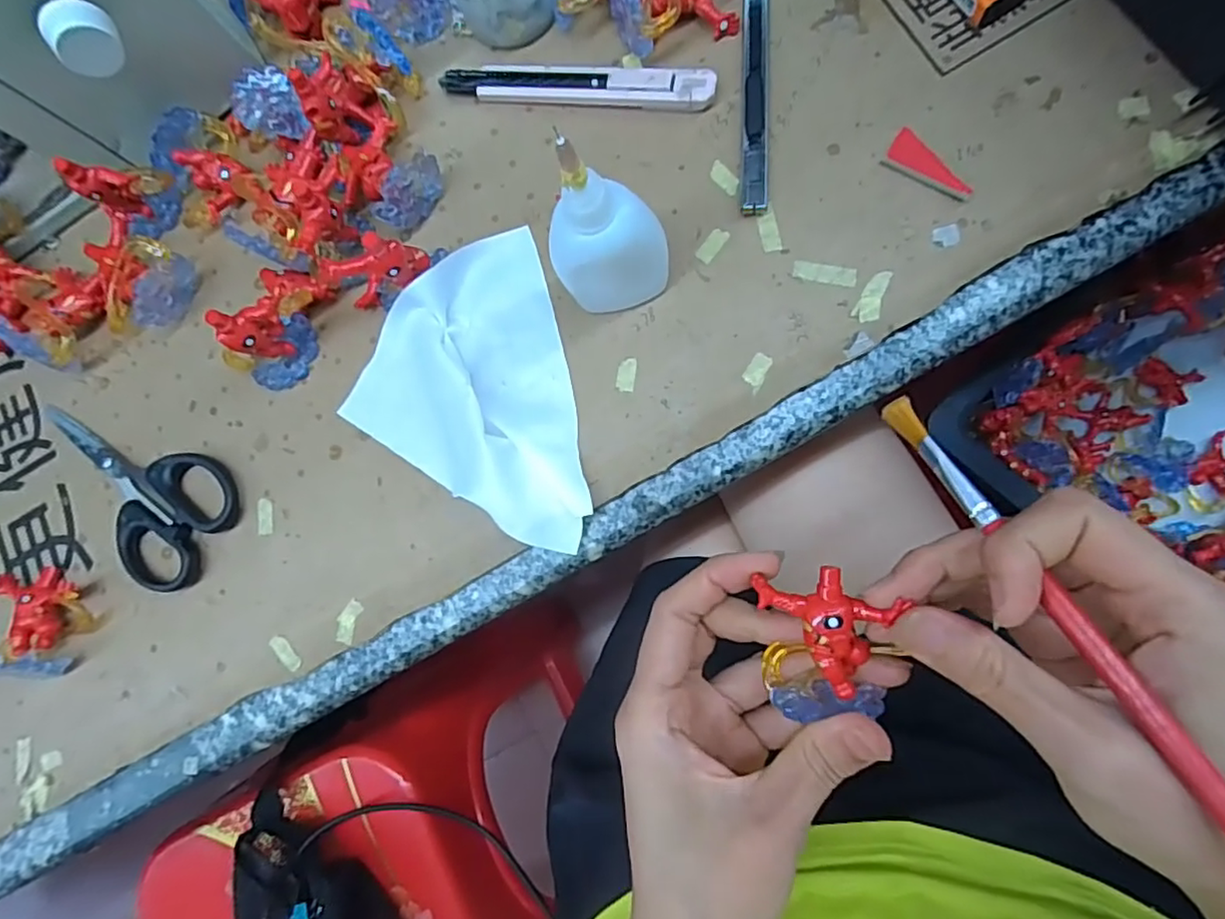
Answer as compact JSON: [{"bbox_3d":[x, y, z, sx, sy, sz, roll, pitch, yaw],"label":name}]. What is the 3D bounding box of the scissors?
[{"bbox_3d":[-0.241,0.019,0.303,0.119,0.011,0.063,19,90,9],"label":"scissors"}]

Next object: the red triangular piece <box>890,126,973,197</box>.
[{"bbox_3d":[0.131,-0.120,0.255,0.012,0.006,0.038,-42,83,4],"label":"red triangular piece"}]

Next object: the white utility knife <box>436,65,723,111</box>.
[{"bbox_3d":[-0.018,-0.175,0.284,0.130,0.009,0.016,11,89,9],"label":"white utility knife"}]

